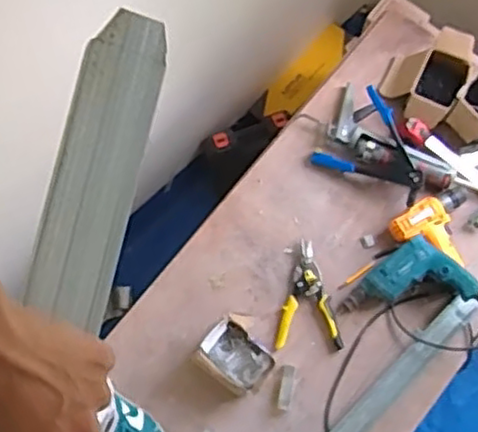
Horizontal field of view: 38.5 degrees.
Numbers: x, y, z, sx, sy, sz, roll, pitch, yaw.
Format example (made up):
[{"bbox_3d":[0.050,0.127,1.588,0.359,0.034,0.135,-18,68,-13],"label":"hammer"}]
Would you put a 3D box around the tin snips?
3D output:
[{"bbox_3d":[0.155,0.168,1.448,0.133,0.022,0.221,4,75,2],"label":"tin snips"}]

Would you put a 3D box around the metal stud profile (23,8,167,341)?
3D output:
[{"bbox_3d":[-0.108,0.041,0.431,0.052,0.029,0.340,16,85,-24],"label":"metal stud profile"}]

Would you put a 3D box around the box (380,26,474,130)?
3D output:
[{"bbox_3d":[0.417,-0.309,1.534,0.162,0.102,0.221,26,76,7],"label":"box"}]

